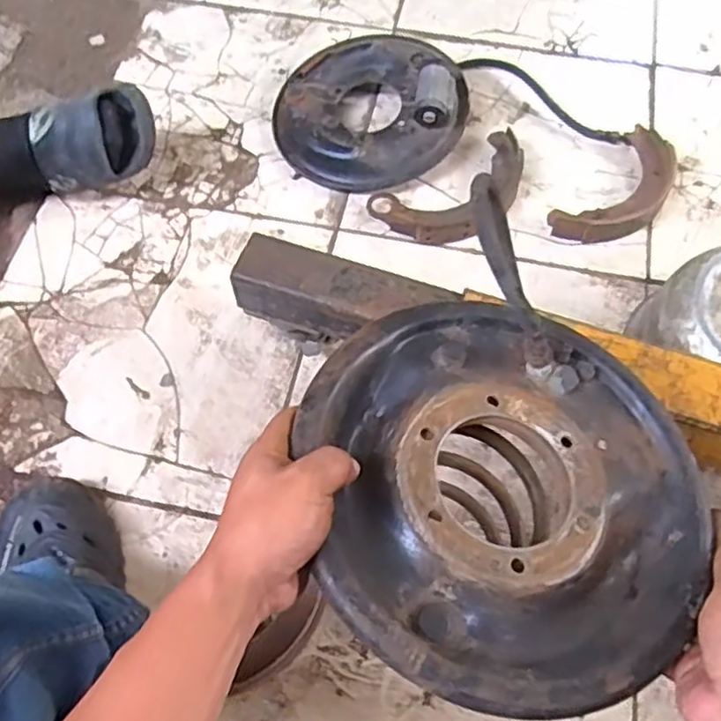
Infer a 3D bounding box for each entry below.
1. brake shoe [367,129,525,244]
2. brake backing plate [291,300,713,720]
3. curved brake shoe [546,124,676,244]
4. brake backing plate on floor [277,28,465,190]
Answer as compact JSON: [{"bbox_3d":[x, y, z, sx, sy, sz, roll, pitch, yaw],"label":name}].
[{"bbox_3d":[0.135,-0.222,0.945,0.224,0.035,0.120,-30,67,-12],"label":"brake shoe"},{"bbox_3d":[0.095,0.077,0.443,0.278,0.055,0.278,6,57,-9],"label":"brake backing plate"},{"bbox_3d":[0.356,-0.227,0.947,0.103,0.038,0.222,40,72,18],"label":"curved brake shoe"},{"bbox_3d":[0.012,-0.364,0.989,0.261,0.090,0.254,-1,64,1],"label":"brake backing plate on floor"}]

